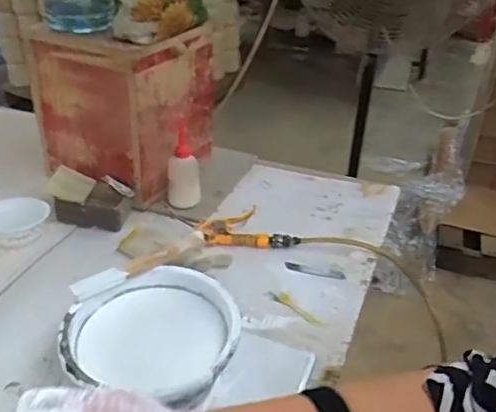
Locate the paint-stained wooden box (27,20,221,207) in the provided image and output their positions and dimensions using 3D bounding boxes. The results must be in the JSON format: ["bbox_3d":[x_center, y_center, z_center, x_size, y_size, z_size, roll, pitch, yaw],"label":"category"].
[{"bbox_3d":[-0.241,-0.209,1.121,0.269,0.299,0.245,17,38,21],"label":"paint-stained wooden box"}]

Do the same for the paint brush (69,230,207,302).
[{"bbox_3d":[-0.148,0.083,0.805,0.209,0.022,0.026,-24,41,-32],"label":"paint brush"}]

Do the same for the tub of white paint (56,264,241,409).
[{"bbox_3d":[-0.122,0.178,0.751,0.217,0.081,0.203,1,34,0],"label":"tub of white paint"}]

